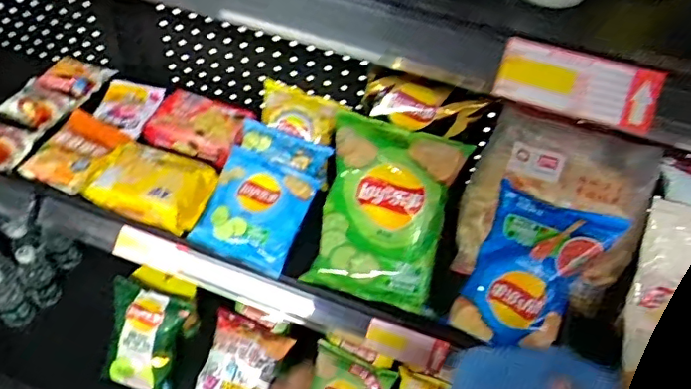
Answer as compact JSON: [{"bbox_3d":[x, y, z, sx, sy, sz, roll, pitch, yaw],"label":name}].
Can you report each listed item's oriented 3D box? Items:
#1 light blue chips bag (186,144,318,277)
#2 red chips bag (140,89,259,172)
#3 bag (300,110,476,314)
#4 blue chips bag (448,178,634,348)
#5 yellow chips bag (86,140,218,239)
[{"bbox_3d":[-0.115,0.022,0.740,0.124,0.042,0.142,20,76,12],"label":"light blue chips bag"},{"bbox_3d":[-0.213,-0.099,0.816,0.160,0.041,0.089,15,49,8],"label":"red chips bag"},{"bbox_3d":[0.044,0.018,0.672,0.150,0.045,0.205,16,91,16],"label":"bag"},{"bbox_3d":[0.209,0.090,0.625,0.133,0.179,0.050,23,5,20],"label":"blue chips bag"},{"bbox_3d":[-0.260,-0.015,0.741,0.165,0.038,0.103,16,49,9],"label":"yellow chips bag"}]

